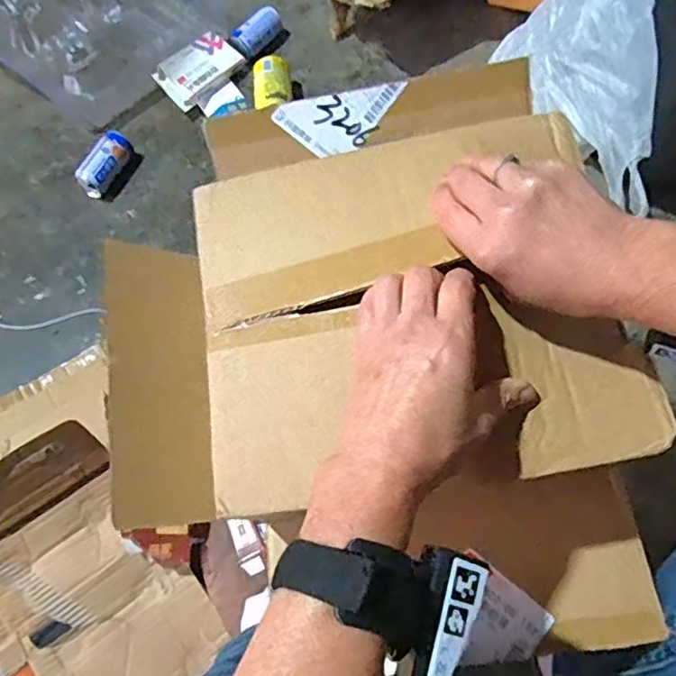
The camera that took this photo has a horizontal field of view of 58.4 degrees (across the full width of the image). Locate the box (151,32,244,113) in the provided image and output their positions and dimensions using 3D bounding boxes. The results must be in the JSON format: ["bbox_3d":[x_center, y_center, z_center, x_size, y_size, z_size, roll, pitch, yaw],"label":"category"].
[{"bbox_3d":[-0.246,-0.481,1.073,0.085,0.019,0.163,40,67,1],"label":"box"}]

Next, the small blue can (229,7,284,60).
[{"bbox_3d":[-0.149,-0.561,1.124,0.050,0.059,0.111,34,70,14],"label":"small blue can"}]

